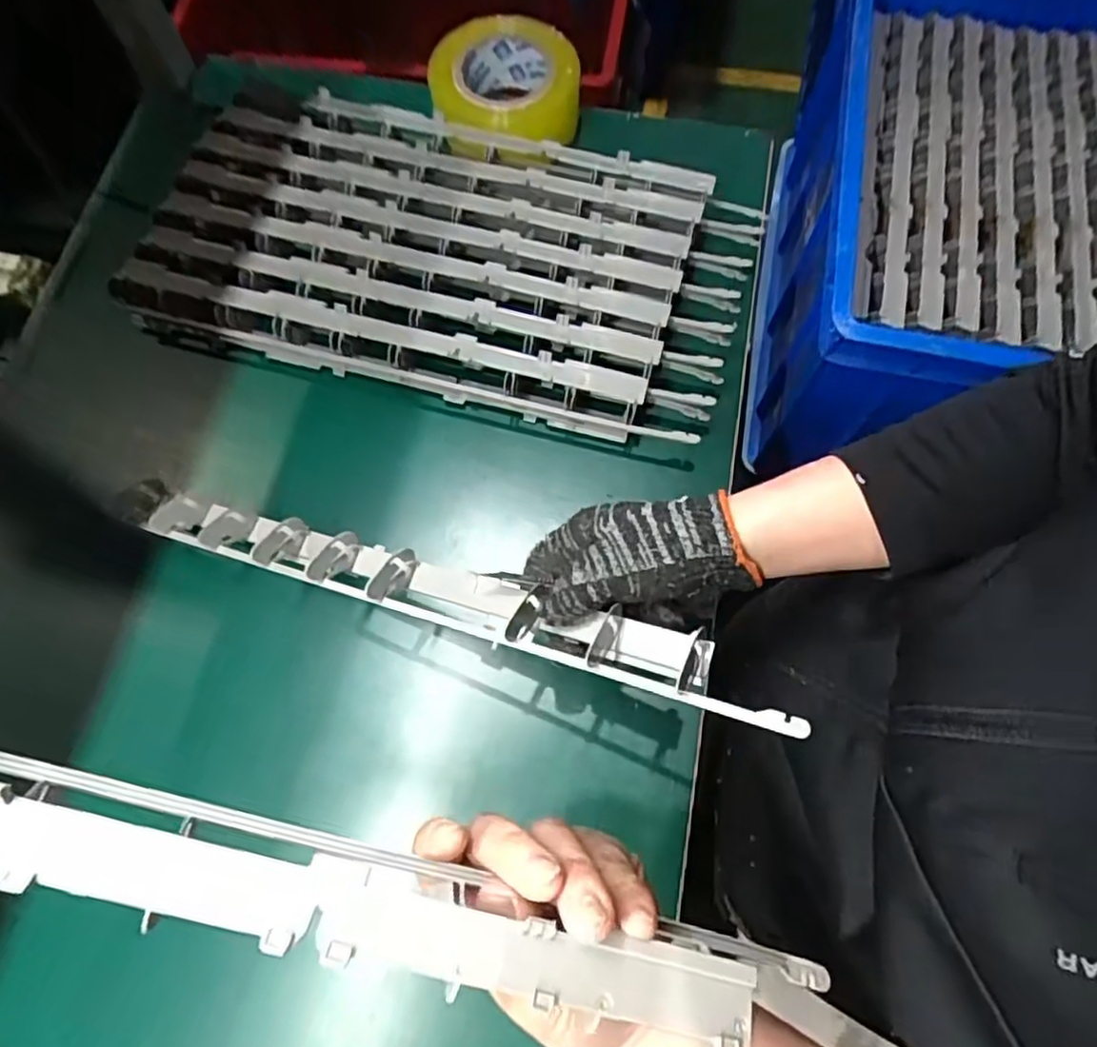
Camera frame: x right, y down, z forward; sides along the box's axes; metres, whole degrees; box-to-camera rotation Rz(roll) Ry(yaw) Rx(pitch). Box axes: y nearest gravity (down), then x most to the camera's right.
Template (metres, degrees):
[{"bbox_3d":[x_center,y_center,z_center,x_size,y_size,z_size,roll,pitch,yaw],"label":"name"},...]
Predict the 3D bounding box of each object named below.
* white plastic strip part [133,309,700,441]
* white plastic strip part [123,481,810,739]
[{"bbox_3d":[-0.114,-0.122,0.540,0.448,0.047,0.029,13,73,5],"label":"white plastic strip part"},{"bbox_3d":[-0.092,0.034,0.410,0.467,0.034,0.038,14,72,24],"label":"white plastic strip part"}]

